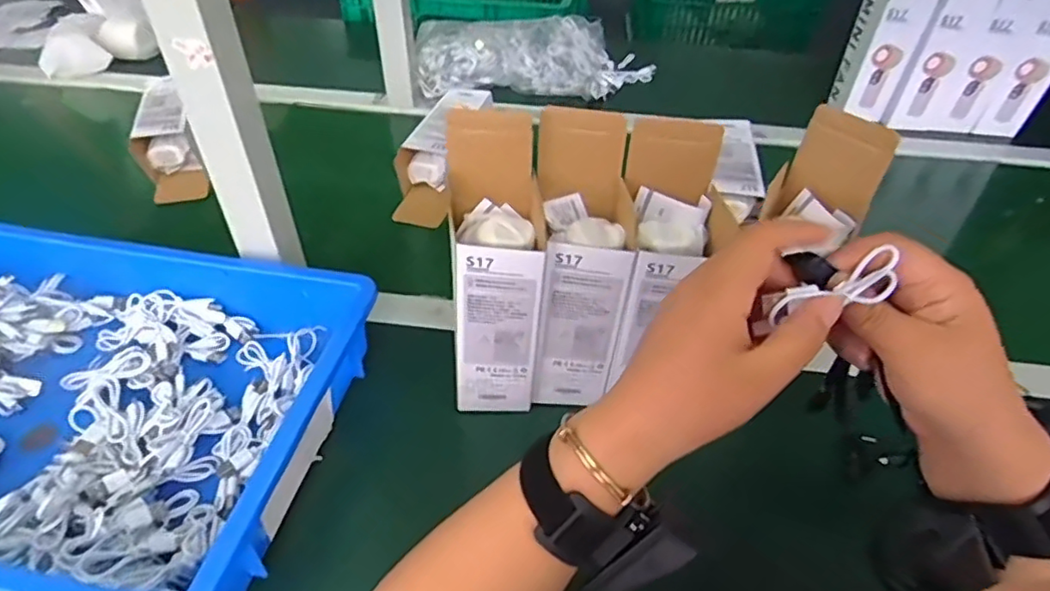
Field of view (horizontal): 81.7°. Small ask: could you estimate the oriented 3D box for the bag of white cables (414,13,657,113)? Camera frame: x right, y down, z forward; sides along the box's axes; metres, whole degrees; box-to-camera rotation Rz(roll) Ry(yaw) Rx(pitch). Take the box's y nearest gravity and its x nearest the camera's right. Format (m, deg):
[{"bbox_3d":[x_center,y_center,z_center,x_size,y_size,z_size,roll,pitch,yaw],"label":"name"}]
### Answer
[{"bbox_3d":[0.020,-0.381,0.978,0.383,0.089,0.149,-4,44,-5],"label":"bag of white cables"}]

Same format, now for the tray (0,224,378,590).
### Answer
[{"bbox_3d":[-0.367,0.078,0.473,0.432,0.076,0.282,8,44,7],"label":"tray"}]

